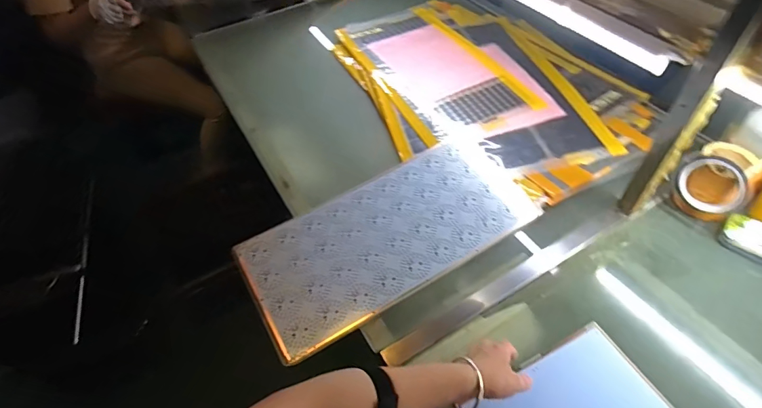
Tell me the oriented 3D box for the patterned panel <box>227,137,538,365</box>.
[{"bbox_3d":[0.018,0.039,0.730,0.496,0.008,0.247,-27,55,-16],"label":"patterned panel"}]

